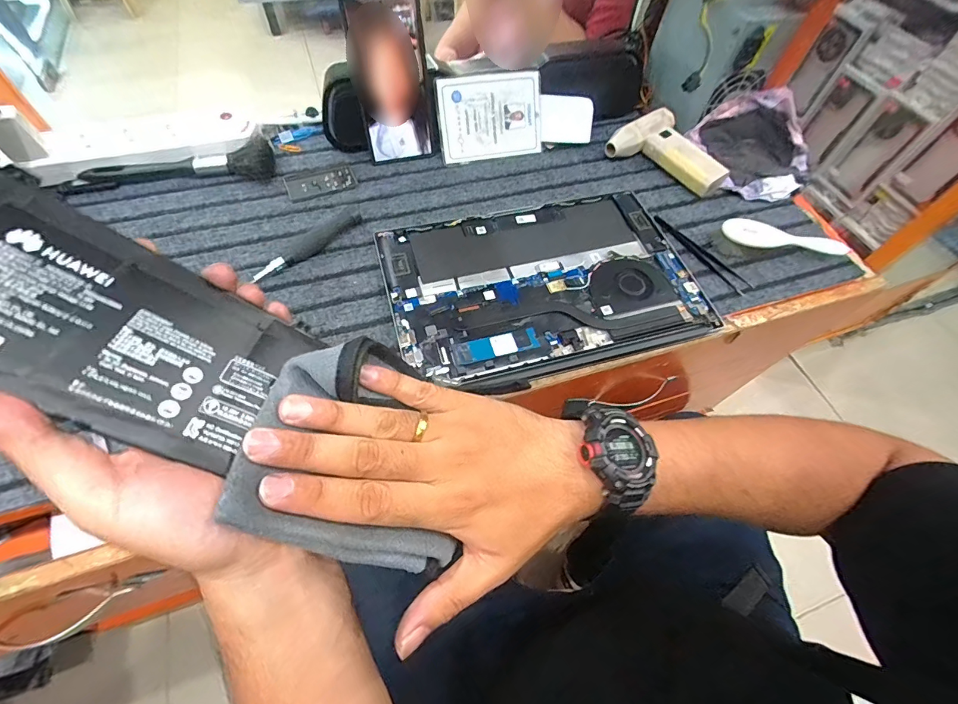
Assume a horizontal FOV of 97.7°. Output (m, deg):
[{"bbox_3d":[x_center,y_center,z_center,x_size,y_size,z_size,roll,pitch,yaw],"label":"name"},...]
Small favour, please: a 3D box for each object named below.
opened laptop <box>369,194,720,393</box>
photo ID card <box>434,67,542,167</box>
[{"bbox_3d":[0.066,-0.080,0.441,0.313,0.011,0.214,-16,59,-12],"label":"opened laptop"},{"bbox_3d":[0.016,-0.298,0.532,0.133,0.094,0.006,-12,28,-10],"label":"photo ID card"}]

